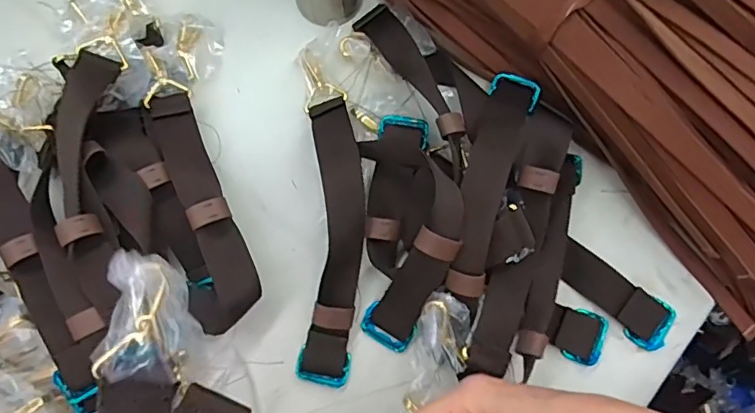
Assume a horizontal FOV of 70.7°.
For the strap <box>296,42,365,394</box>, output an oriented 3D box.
[{"bbox_3d":[-0.040,0.000,0.457,0.054,0.060,0.289,0,76,-1],"label":"strap"}]

